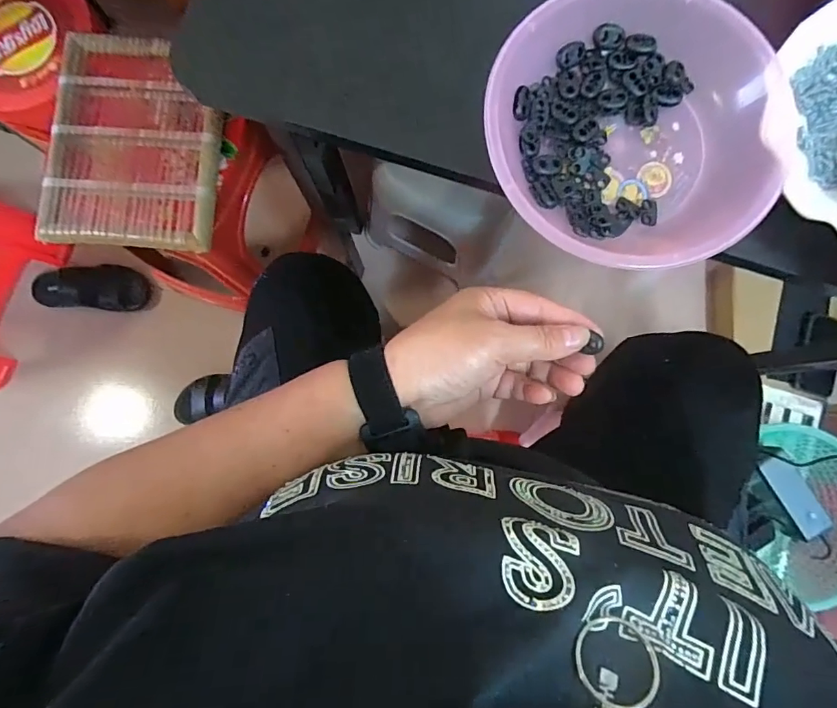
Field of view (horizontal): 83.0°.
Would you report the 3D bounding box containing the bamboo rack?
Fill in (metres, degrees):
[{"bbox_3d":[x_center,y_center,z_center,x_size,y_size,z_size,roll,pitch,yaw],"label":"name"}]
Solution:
[{"bbox_3d":[-0.394,-0.297,0.664,0.235,0.028,0.301,4,84,1],"label":"bamboo rack"}]

